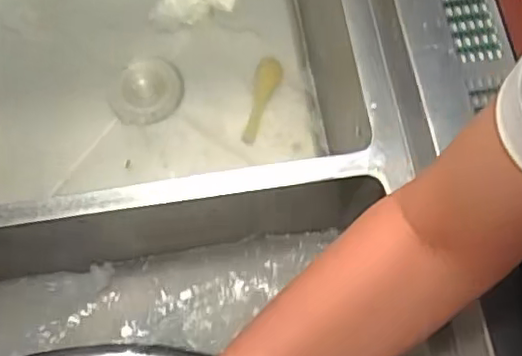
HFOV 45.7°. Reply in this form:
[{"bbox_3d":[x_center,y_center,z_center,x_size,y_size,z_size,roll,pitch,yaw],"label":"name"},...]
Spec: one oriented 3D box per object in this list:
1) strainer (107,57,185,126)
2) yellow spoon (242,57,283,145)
[{"bbox_3d":[-0.174,-0.132,0.928,0.111,0.021,0.107,0,71,0],"label":"strainer"},{"bbox_3d":[-0.001,-0.113,0.907,0.040,0.012,0.129,15,87,6],"label":"yellow spoon"}]

